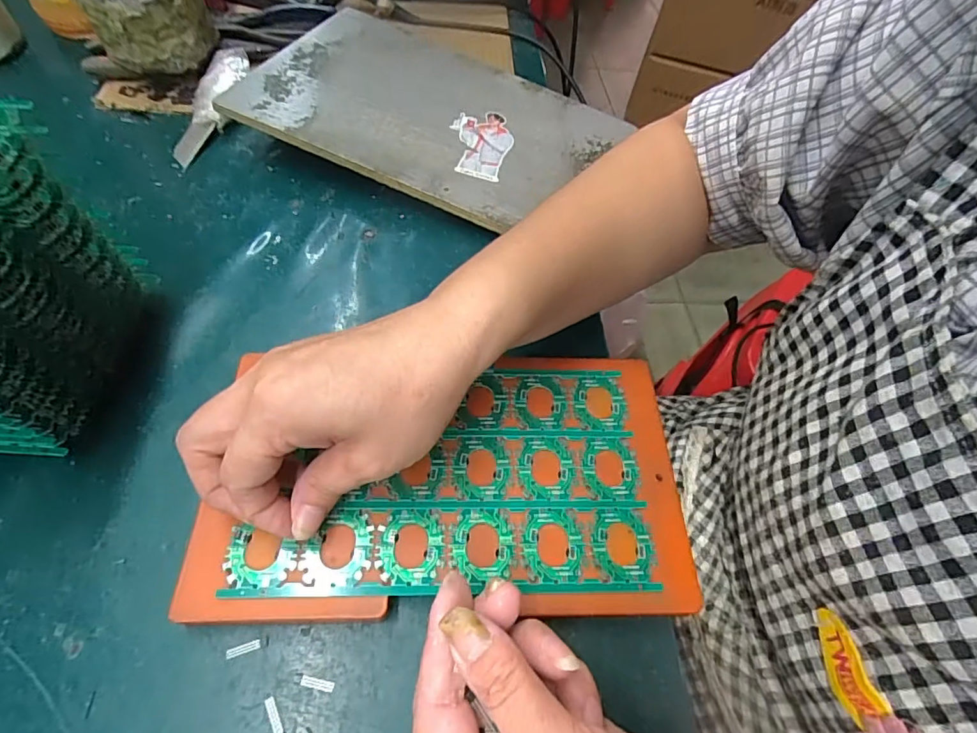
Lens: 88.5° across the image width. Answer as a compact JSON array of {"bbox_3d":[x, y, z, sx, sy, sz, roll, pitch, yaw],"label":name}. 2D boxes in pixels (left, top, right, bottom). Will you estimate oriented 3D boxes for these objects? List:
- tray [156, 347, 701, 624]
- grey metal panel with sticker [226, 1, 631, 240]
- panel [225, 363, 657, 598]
[{"bbox_3d":[-0.019,0.054,0.261,0.235,0.012,0.136,0,59,-2],"label":"tray"},{"bbox_3d":[-0.048,-0.215,0.418,0.270,0.009,0.217,30,56,6],"label":"grey metal panel with sticker"},{"bbox_3d":[-0.019,0.053,0.261,0.198,0.004,0.119,1,59,-5],"label":"panel"}]

